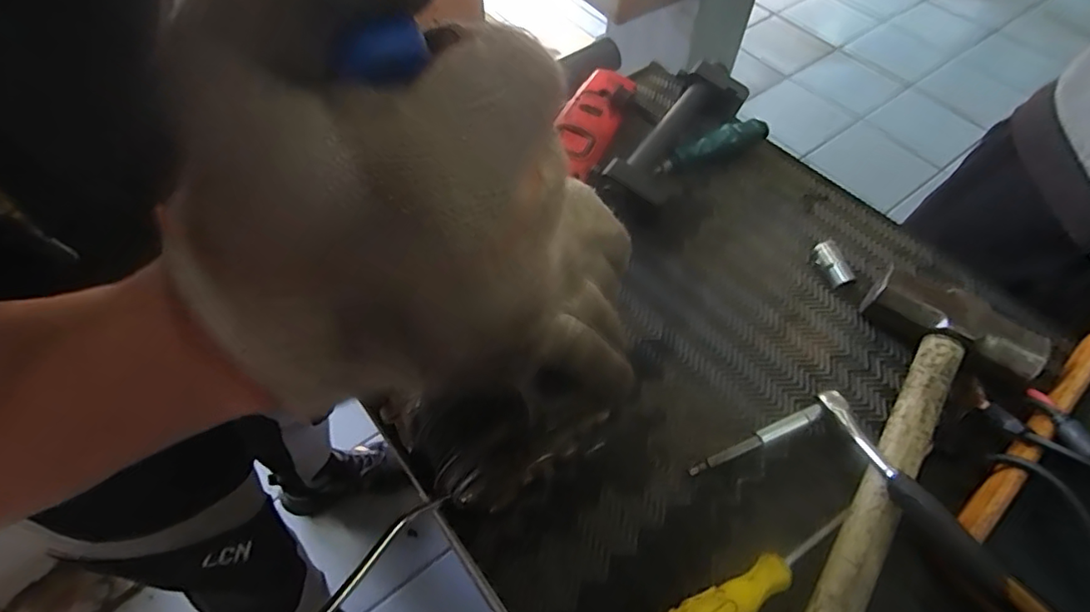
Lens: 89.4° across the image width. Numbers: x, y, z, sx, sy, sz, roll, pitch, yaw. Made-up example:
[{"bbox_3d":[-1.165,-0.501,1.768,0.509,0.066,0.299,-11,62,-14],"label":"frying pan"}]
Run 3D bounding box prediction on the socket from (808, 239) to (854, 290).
[{"bbox_3d":[0.233,-0.032,0.449,0.016,0.020,0.041,-13,59,-9],"label":"socket"}]

